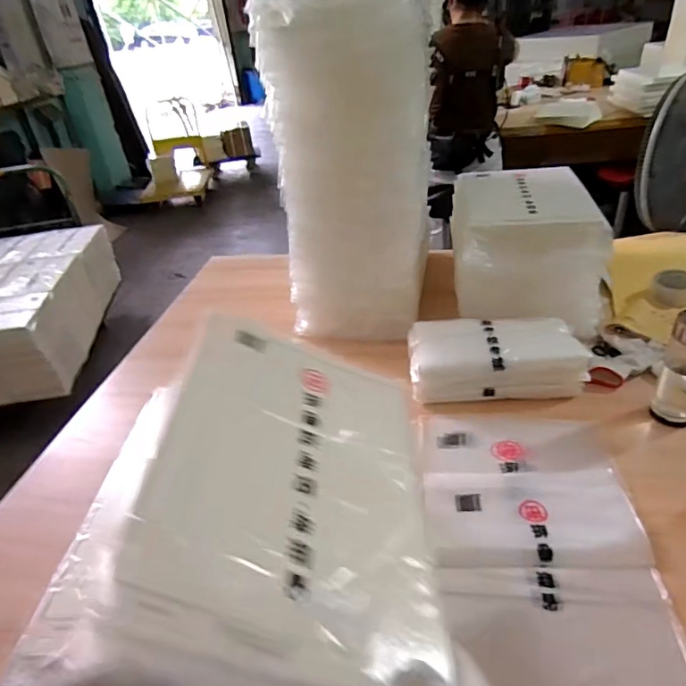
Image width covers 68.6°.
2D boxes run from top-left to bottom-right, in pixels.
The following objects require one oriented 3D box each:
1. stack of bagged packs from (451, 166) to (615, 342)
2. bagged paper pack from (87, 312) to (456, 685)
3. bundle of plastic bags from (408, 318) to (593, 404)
[{"bbox_3d":[0.402,-0.227,1.143,0.285,0.200,0.428,2,35,11],"label":"stack of bagged packs"},{"bbox_3d":[-0.034,0.125,0.450,0.259,0.026,0.430,27,28,-18],"label":"bagged paper pack"},{"bbox_3d":[0.280,0.029,0.946,0.303,0.083,0.163,-1,35,6],"label":"bundle of plastic bags"}]

